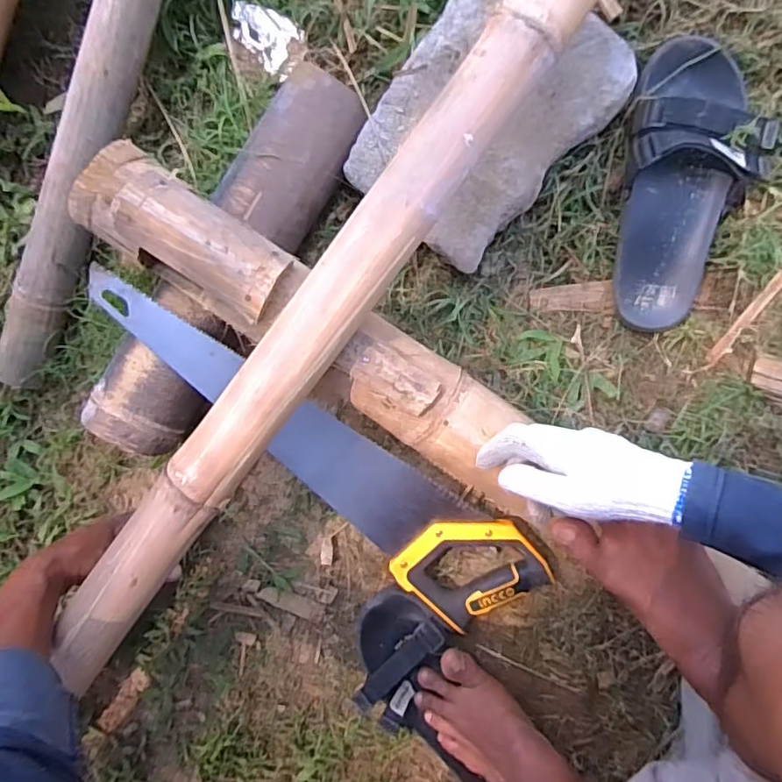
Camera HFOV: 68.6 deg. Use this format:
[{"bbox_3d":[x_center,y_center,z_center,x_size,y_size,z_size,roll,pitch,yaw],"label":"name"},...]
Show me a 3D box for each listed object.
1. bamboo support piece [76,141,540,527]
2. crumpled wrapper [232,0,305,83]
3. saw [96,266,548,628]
[{"bbox_3d":[-0.072,-0.056,0.533,0.482,0.075,0.092,35,96,-5],"label":"bamboo support piece"},{"bbox_3d":[-0.141,-0.402,0.650,0.087,0.020,0.056,40,96,5],"label":"crumpled wrapper"},{"bbox_3d":[-0.075,0.068,0.622,0.558,0.038,0.126,38,96,-9],"label":"saw"}]

